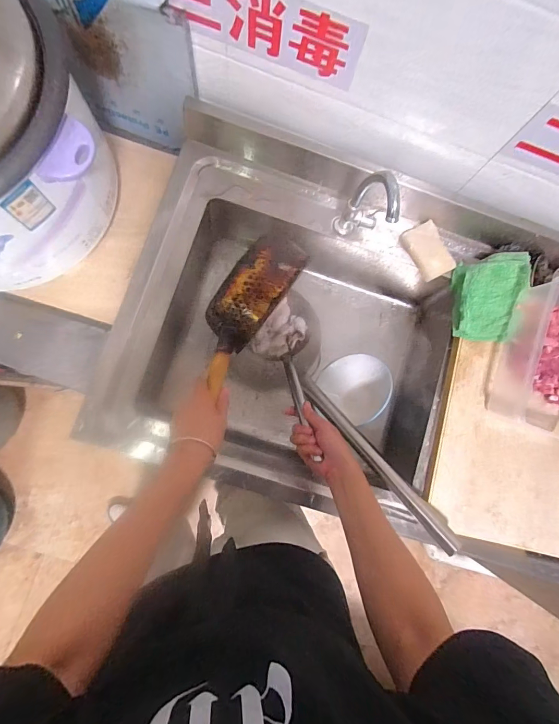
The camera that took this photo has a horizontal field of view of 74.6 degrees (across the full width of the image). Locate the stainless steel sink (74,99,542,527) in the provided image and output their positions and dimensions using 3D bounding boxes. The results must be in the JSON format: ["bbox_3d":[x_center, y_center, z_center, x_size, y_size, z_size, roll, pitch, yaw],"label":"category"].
[{"bbox_3d":[0.042,-0.065,0.750,0.599,0.231,0.591,19,82,-3],"label":"stainless steel sink"}]

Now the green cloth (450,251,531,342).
[{"bbox_3d":[0.389,-0.121,0.672,0.131,0.040,0.182,10,83,-5],"label":"green cloth"}]

